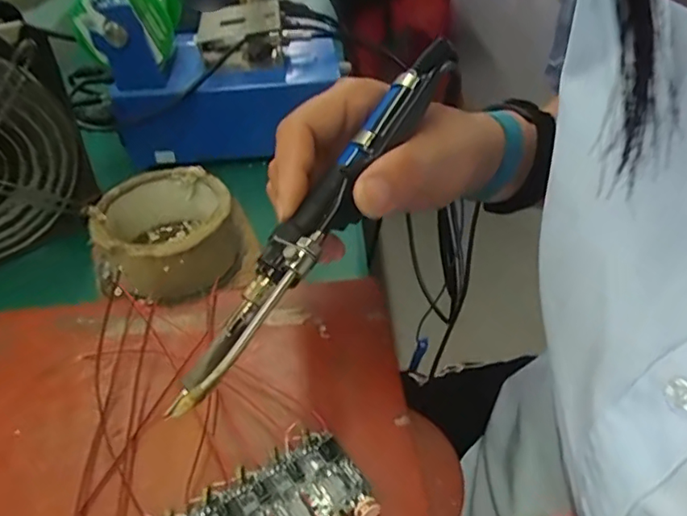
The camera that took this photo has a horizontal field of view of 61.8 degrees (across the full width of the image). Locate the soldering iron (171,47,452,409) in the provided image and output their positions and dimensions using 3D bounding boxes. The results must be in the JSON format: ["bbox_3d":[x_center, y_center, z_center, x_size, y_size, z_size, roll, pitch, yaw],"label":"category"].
[{"bbox_3d":[-0.005,-0.026,0.246,0.025,0.018,0.207,23,68,31],"label":"soldering iron"}]

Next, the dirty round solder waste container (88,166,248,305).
[{"bbox_3d":[-0.111,-0.015,0.379,0.087,0.054,0.085,-3,42,3],"label":"dirty round solder waste container"}]

